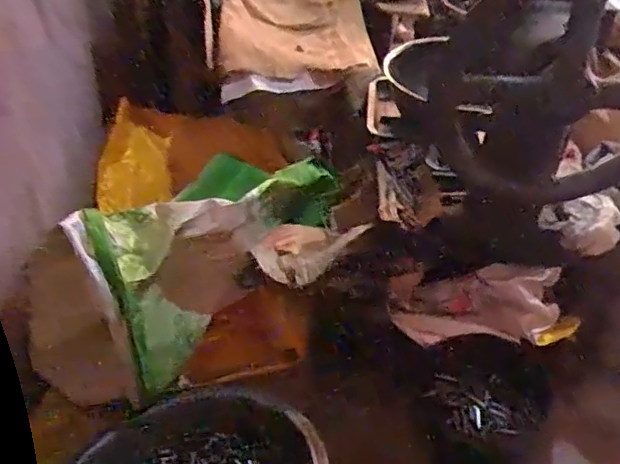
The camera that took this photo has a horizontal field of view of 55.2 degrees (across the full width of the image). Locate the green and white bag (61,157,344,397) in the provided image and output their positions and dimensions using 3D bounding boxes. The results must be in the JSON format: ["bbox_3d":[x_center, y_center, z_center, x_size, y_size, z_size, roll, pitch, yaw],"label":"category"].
[{"bbox_3d":[-0.171,0.021,1.099,0.159,0.288,0.498,29,44,28],"label":"green and white bag"}]

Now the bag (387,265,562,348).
[{"bbox_3d":[0.288,0.133,1.063,0.285,0.125,0.058,-7,33,20],"label":"bag"}]

